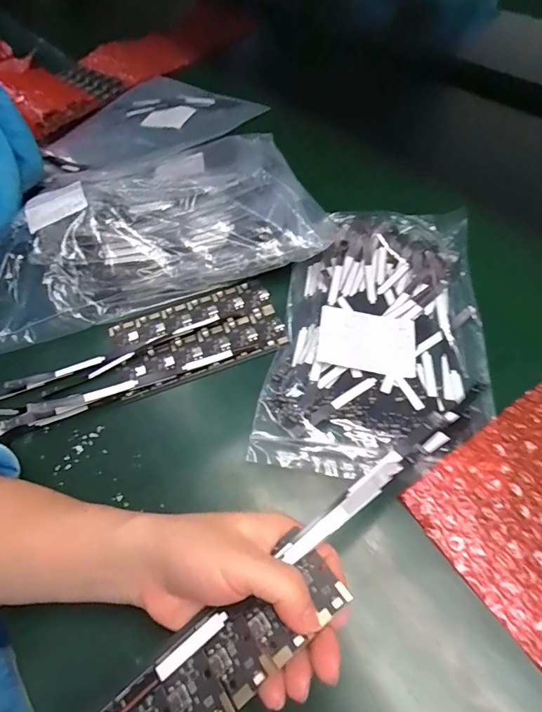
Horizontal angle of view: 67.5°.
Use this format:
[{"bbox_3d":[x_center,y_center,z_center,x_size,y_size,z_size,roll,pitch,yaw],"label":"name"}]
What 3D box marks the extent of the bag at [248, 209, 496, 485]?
[{"bbox_3d":[0.081,-0.027,0.306,0.145,0.022,0.237,7,57,10],"label":"bag"}]

